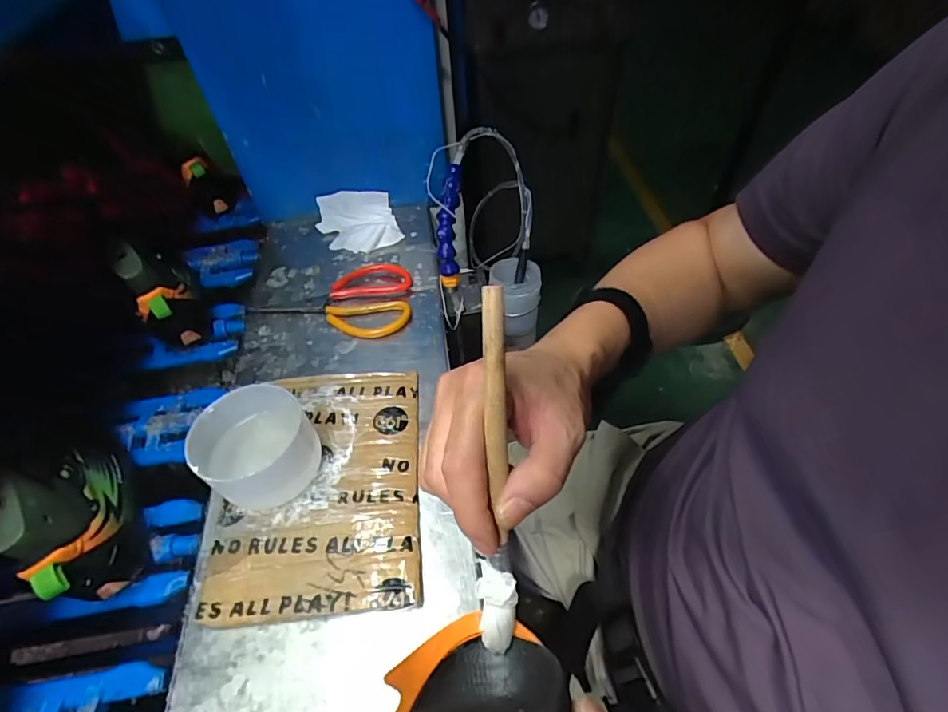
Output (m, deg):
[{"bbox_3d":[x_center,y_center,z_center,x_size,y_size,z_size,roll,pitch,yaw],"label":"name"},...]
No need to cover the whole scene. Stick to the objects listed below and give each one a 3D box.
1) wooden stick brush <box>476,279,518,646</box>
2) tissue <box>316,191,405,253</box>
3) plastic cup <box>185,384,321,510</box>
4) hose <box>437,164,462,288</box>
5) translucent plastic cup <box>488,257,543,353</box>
[{"bbox_3d":[0.009,0.060,0.233,0.019,0.183,0.008,-2,11,4],"label":"wooden stick brush"},{"bbox_3d":[-0.166,-0.195,0.694,0.104,0.027,0.110,-14,49,-11],"label":"tissue"},{"bbox_3d":[-0.189,0.083,0.429,0.082,0.075,0.086,-1,48,1],"label":"plastic cup"},{"bbox_3d":[-0.030,-0.161,0.601,0.024,0.043,0.146,4,95,8],"label":"hose"},{"bbox_3d":[0.065,-0.081,0.727,0.068,0.112,0.070,-16,49,-12],"label":"translucent plastic cup"}]

